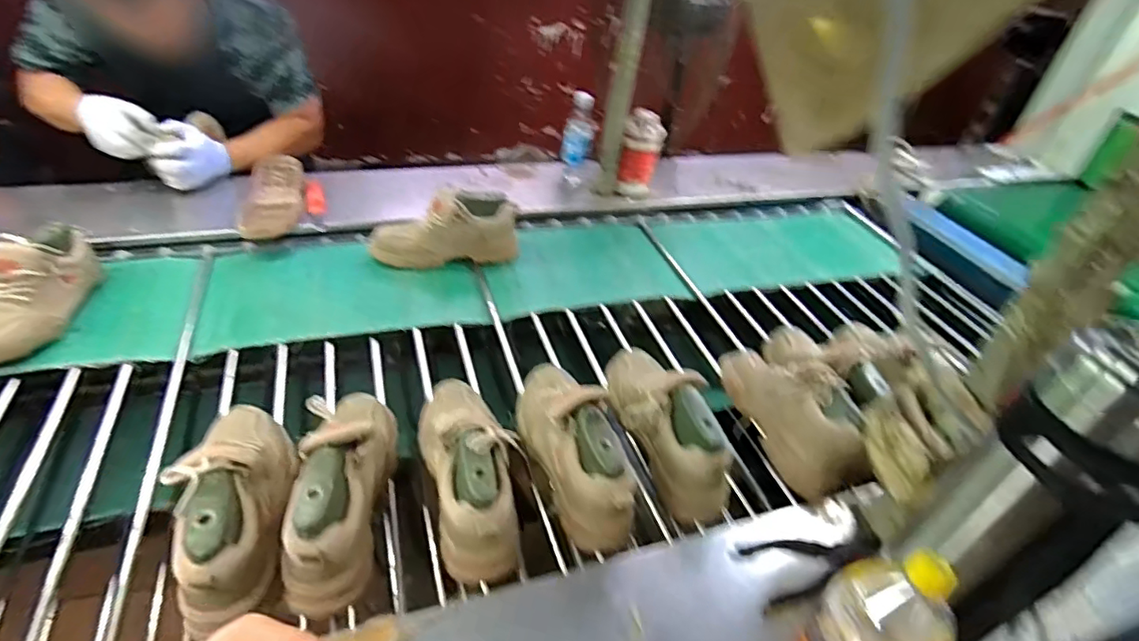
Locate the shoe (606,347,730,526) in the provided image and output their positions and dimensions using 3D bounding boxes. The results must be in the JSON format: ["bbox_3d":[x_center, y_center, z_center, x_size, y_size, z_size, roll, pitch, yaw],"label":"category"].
[{"bbox_3d":[0.130,0.126,0.827,0.107,0.124,0.290,-8,44,-16],"label":"shoe"}]

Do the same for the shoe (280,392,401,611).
[{"bbox_3d":[-0.276,0.183,0.691,0.093,0.112,0.286,2,42,-5],"label":"shoe"}]

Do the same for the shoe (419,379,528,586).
[{"bbox_3d":[-0.128,0.165,0.723,0.099,0.123,0.291,-10,44,-19],"label":"shoe"}]

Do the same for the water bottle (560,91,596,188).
[{"bbox_3d":[0.019,-0.448,1.480,0.070,0.262,0.081,7,41,0],"label":"water bottle"}]

